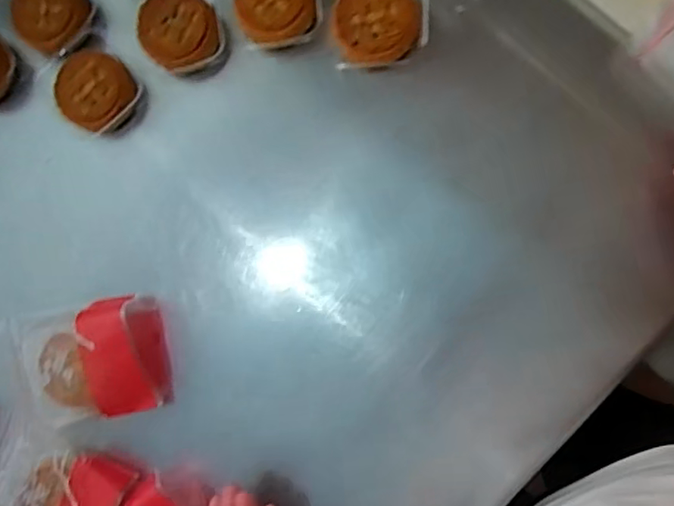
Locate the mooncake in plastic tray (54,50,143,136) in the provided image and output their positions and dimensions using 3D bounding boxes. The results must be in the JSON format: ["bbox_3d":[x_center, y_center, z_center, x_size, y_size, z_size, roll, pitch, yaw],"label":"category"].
[{"bbox_3d":[-0.211,-0.142,0.487,0.075,0.028,0.064,45,93,8],"label":"mooncake in plastic tray"}]

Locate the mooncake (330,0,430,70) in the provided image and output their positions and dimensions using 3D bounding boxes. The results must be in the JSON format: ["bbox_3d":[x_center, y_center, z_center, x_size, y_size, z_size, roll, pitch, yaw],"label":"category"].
[{"bbox_3d":[0.034,-0.191,0.453,0.080,0.035,0.079,-3,86,8],"label":"mooncake"}]

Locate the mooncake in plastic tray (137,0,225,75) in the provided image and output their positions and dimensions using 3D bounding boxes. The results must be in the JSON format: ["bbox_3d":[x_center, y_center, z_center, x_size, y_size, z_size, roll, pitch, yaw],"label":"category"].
[{"bbox_3d":[-0.133,-0.191,0.476,0.065,0.034,0.064,0,87,8],"label":"mooncake in plastic tray"}]

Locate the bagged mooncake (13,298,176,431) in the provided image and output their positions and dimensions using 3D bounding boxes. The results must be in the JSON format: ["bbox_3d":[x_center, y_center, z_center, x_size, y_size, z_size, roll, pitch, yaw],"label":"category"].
[{"bbox_3d":[-0.211,0.091,0.464,0.131,0.040,0.096,-12,85,7],"label":"bagged mooncake"}]

